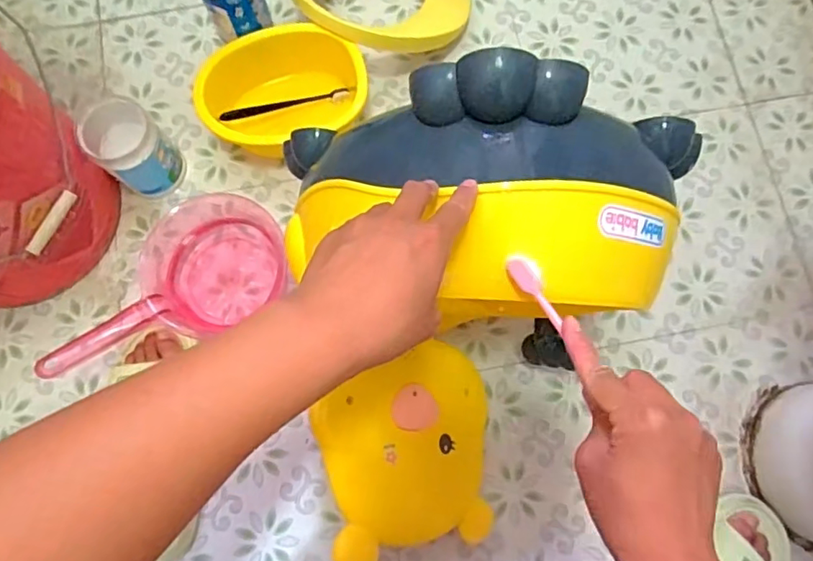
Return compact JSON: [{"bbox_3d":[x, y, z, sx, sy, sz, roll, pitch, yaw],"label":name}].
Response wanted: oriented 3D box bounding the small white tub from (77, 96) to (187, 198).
[{"bbox_3d":[-0.339,-0.160,0.699,0.089,0.115,0.081,43,79,8],"label":"small white tub"}]

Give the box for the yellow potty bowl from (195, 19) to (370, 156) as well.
[{"bbox_3d":[-0.159,-0.248,0.734,0.210,0.096,0.132,-11,77,-4],"label":"yellow potty bowl"}]

